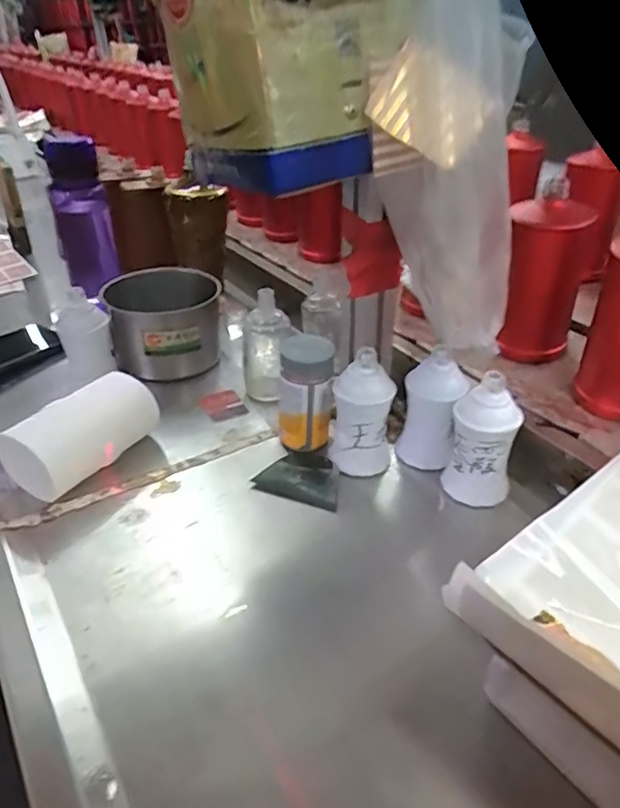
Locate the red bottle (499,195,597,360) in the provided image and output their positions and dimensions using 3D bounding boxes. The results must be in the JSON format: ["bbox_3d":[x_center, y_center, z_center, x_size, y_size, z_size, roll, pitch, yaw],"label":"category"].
[{"bbox_3d":[0.254,-0.131,0.639,0.075,0.169,0.069,14,39,20],"label":"red bottle"}]

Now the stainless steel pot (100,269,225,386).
[{"bbox_3d":[-0.177,-0.099,0.723,0.129,0.098,0.139,-1,36,1],"label":"stainless steel pot"}]

